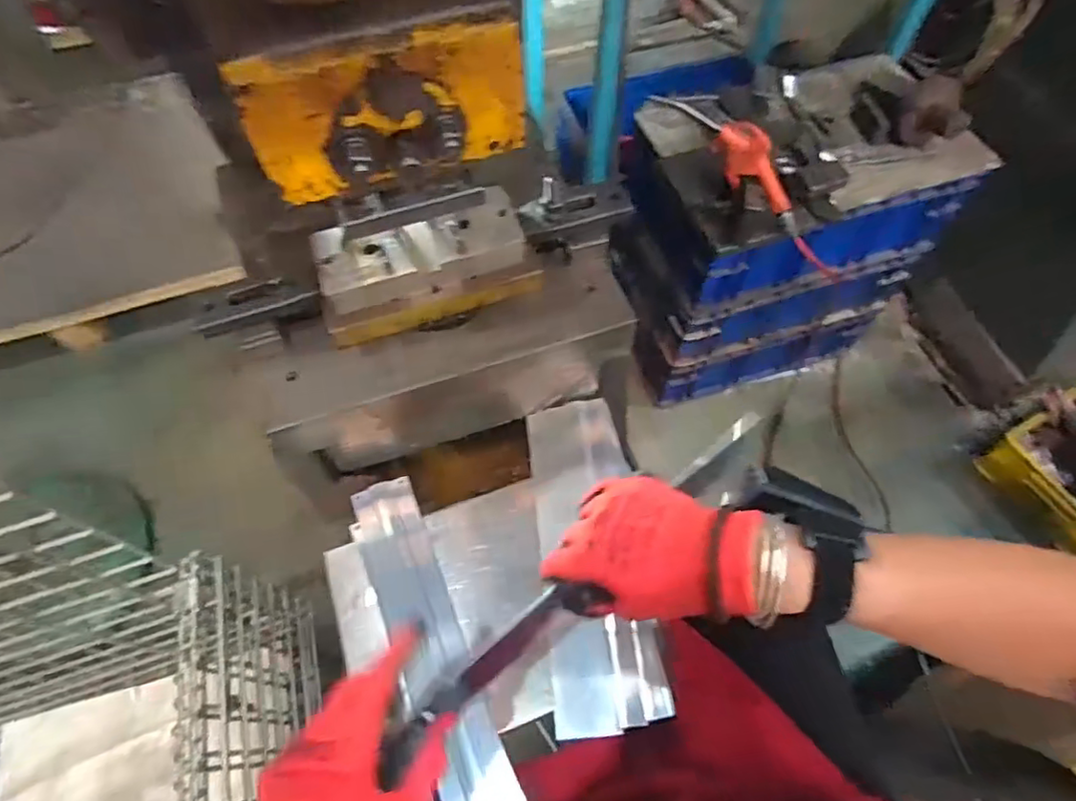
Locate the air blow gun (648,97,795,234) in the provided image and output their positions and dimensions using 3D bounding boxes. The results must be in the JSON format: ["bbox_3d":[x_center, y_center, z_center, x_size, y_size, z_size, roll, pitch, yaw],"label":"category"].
[{"bbox_3d":[0.269,-0.315,0.794,0.271,0.074,0.029,39,63,-19],"label":"air blow gun"}]

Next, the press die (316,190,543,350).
[{"bbox_3d":[-0.108,-0.131,0.586,0.204,0.070,0.087,-20,62,-9],"label":"press die"}]

